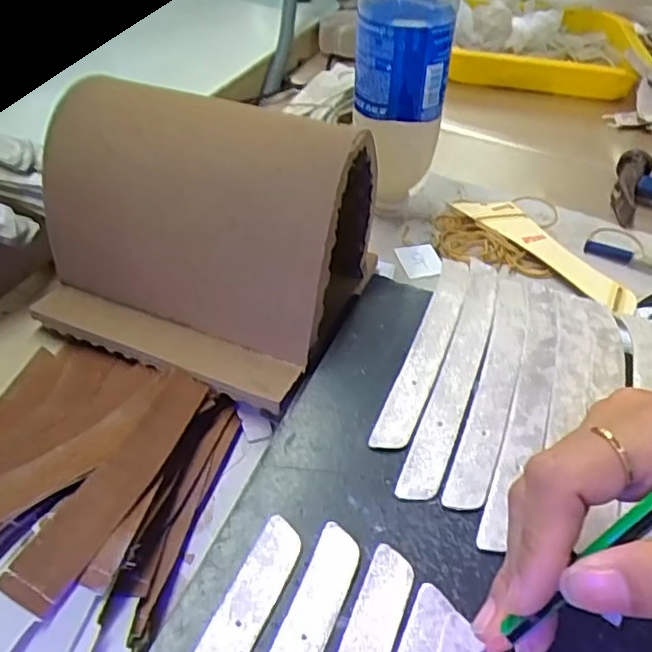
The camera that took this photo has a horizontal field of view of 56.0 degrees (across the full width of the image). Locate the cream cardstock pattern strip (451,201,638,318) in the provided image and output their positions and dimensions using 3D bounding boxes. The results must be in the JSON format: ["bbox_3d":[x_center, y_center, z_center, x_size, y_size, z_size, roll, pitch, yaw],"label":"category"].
[{"bbox_3d":[0.173,-0.062,0.483,0.048,0.008,0.154,-26,52,-28],"label":"cream cardstock pattern strip"}]

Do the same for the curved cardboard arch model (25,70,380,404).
[{"bbox_3d":[-0.078,-0.064,0.367,0.188,0.119,0.135,19,47,13],"label":"curved cardboard arch model"}]

